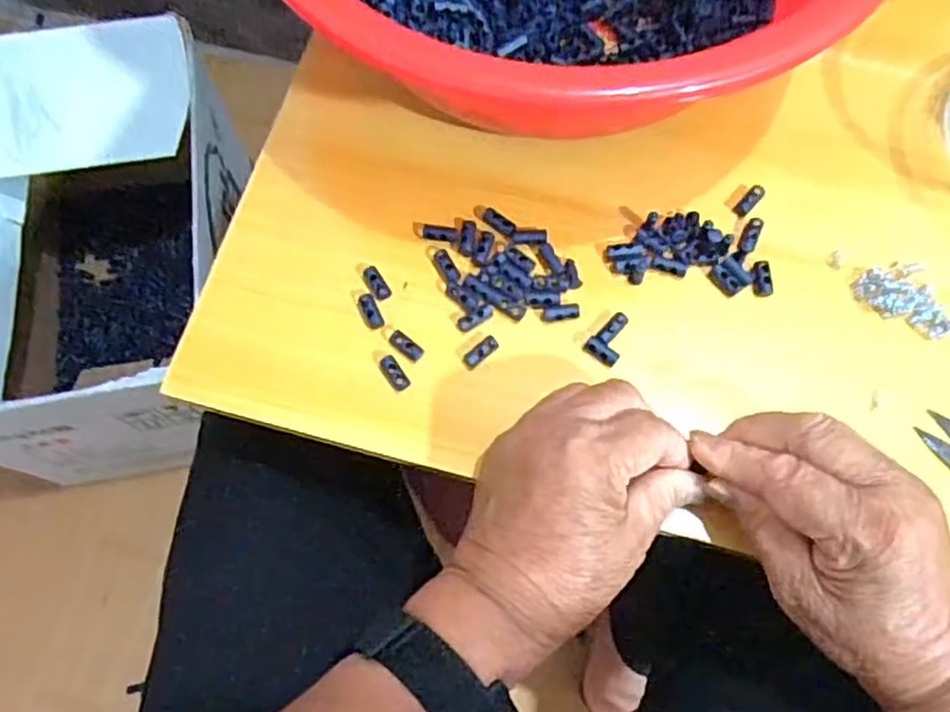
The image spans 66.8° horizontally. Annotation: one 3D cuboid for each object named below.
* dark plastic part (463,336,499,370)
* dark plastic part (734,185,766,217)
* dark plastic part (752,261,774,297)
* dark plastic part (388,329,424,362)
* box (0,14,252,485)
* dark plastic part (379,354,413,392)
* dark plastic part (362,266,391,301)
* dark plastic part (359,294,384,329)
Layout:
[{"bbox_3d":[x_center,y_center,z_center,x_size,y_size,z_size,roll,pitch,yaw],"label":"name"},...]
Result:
[{"bbox_3d":[0.003,-0.002,0.368,0.020,0.004,0.008,-41,75,-10],"label":"dark plastic part"},{"bbox_3d":[0.151,-0.085,0.394,0.008,0.004,0.022,37,77,13],"label":"dark plastic part"},{"bbox_3d":[0.151,-0.041,0.379,0.011,0.004,0.019,-3,72,2],"label":"dark plastic part"},{"bbox_3d":[-0.036,-0.005,0.370,0.019,0.004,0.009,35,77,13],"label":"dark plastic part"},{"bbox_3d":[-0.404,-0.095,0.808,0.296,0.301,0.404,-9,72,0],"label":"box"},{"bbox_3d":[-0.040,0.009,0.366,0.010,0.004,0.020,-36,74,-9],"label":"dark plastic part"},{"bbox_3d":[-0.052,-0.038,0.381,0.009,0.004,0.020,-33,73,-8],"label":"dark plastic part"},{"bbox_3d":[-0.055,-0.024,0.376,0.009,0.004,0.021,-24,72,-5],"label":"dark plastic part"}]

